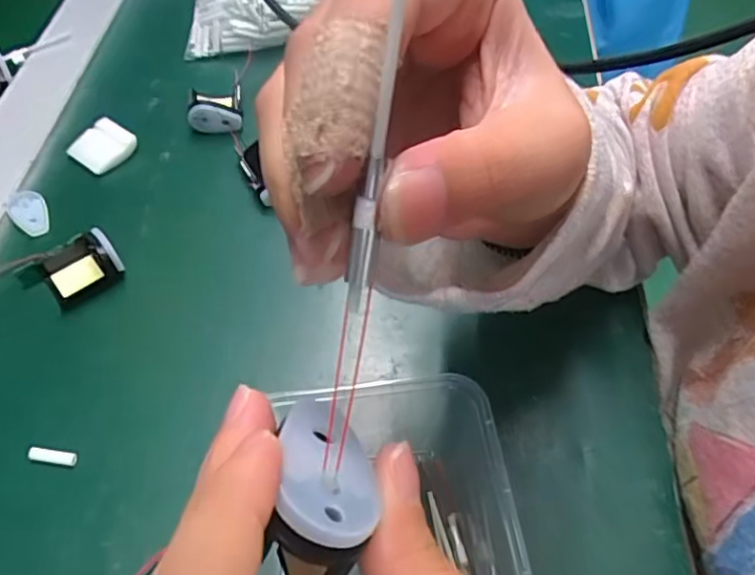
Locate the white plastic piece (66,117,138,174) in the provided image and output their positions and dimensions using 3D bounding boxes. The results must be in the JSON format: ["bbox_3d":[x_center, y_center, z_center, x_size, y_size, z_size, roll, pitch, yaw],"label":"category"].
[{"bbox_3d":[-0.186,-0.097,0.415,0.034,0.013,0.037,35,62,20],"label":"white plastic piece"}]

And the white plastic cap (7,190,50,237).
[{"bbox_3d":[-0.220,-0.048,0.386,0.021,0.007,0.035,-32,62,-21],"label":"white plastic cap"}]

